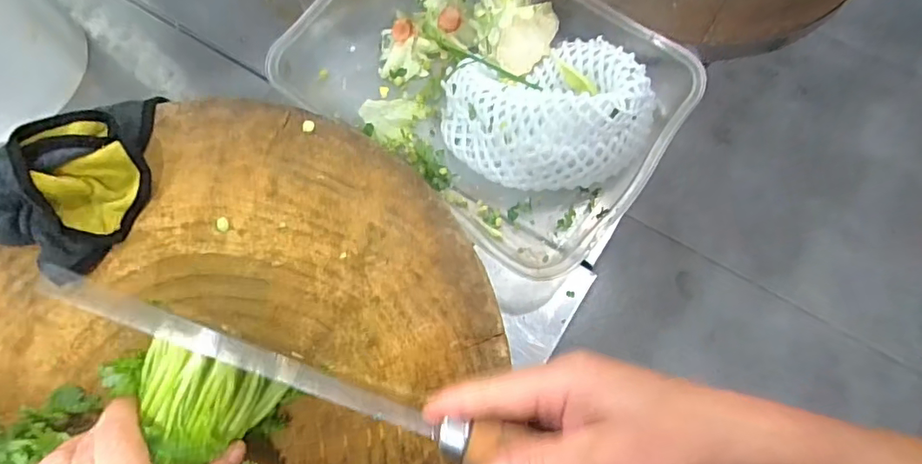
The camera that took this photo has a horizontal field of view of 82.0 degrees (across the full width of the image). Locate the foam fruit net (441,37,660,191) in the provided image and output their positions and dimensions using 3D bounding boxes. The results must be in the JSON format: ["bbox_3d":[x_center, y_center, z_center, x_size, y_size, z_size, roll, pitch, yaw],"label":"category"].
[{"bbox_3d":[0.076,-0.106,0.469,0.180,0.078,0.108,0,70,0],"label":"foam fruit net"}]

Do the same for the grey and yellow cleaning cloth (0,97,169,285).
[{"bbox_3d":[-0.280,-0.049,0.376,0.099,0.067,0.147,31,73,11],"label":"grey and yellow cleaning cloth"}]

